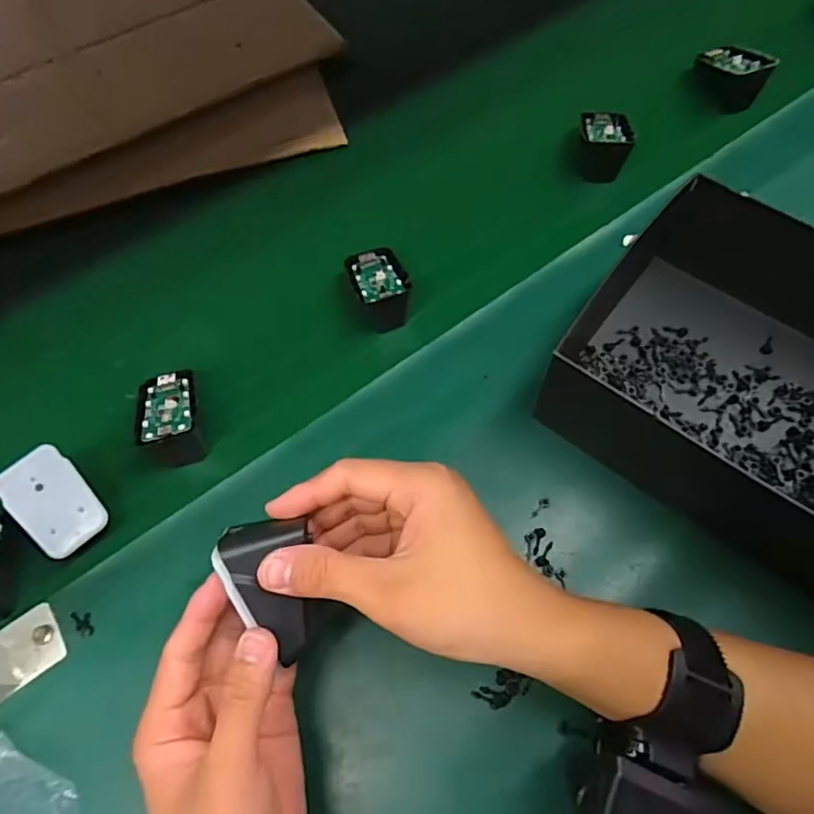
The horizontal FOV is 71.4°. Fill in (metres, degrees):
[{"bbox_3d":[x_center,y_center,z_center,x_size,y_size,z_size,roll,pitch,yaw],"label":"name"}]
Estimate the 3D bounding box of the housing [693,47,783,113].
[{"bbox_3d":[0.310,-0.319,0.547,0.034,0.049,0.070,-33,63,-34],"label":"housing"}]

